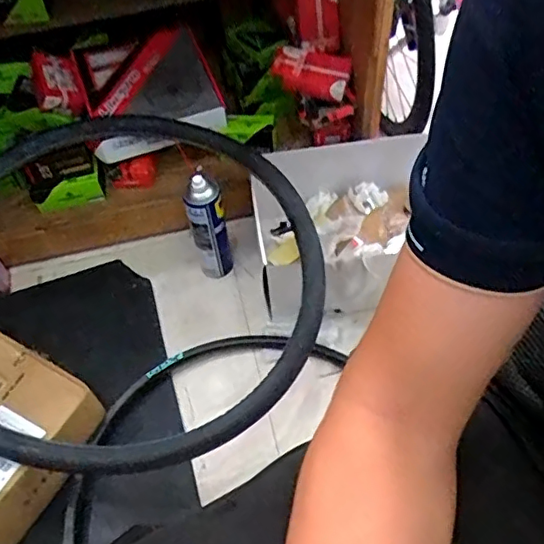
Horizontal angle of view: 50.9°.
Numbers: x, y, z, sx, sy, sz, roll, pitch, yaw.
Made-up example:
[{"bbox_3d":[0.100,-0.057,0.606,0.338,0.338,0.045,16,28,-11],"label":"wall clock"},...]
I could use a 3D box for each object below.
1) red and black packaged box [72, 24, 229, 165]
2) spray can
[{"bbox_3d":[-0.249,-0.376,1.144,0.262,0.080,0.295,-18,57,-8],"label":"red and black packaged box"},{"bbox_3d":[-0.115,-0.077,1.064,0.065,0.235,0.056,-14,54,-5],"label":"spray can"}]

